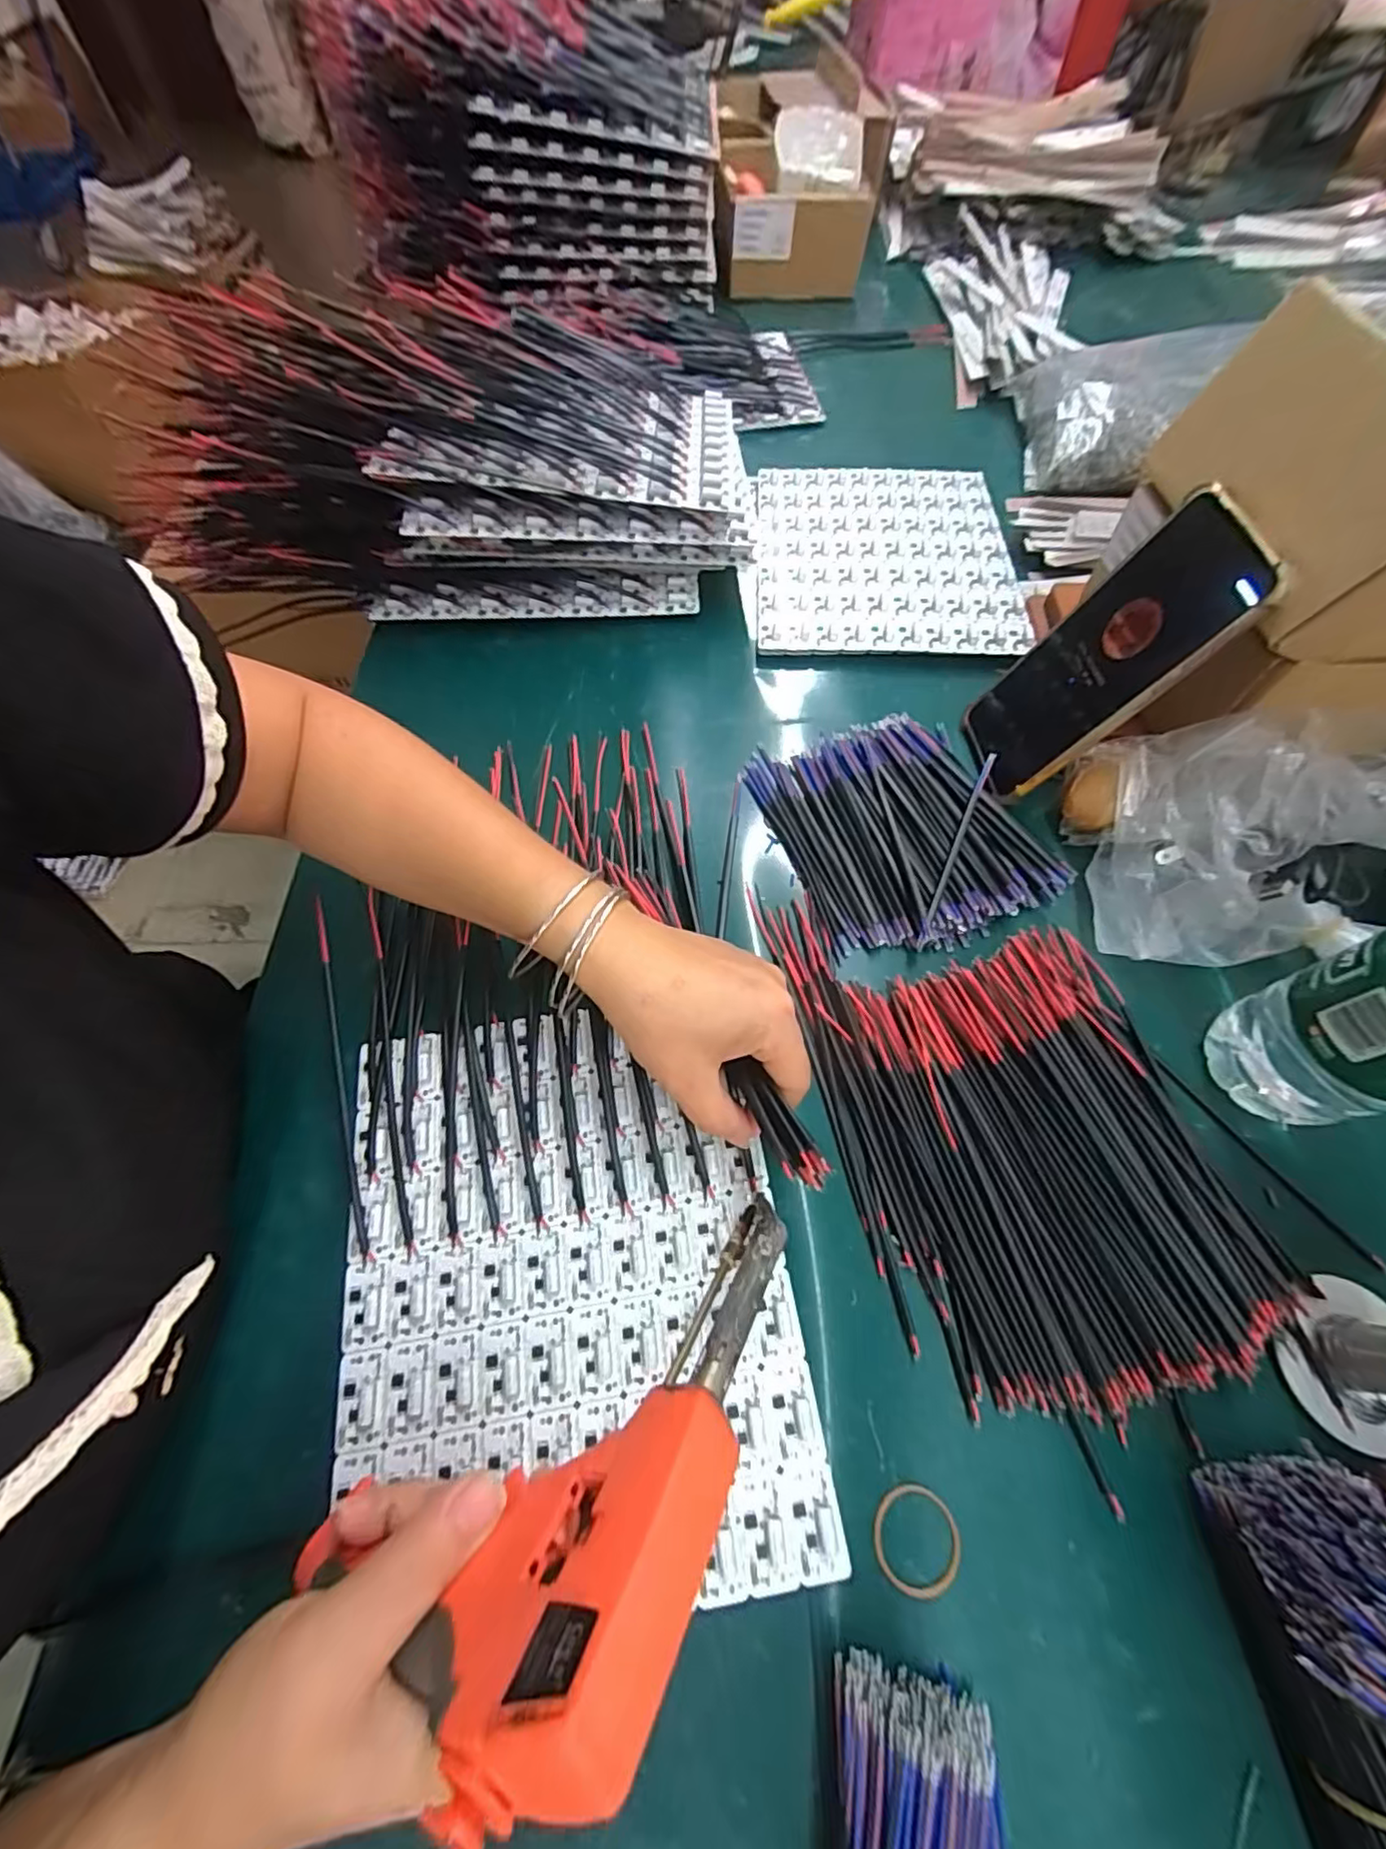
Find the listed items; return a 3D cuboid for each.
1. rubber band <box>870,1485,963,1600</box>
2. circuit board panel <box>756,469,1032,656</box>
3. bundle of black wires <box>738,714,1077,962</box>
[{"bbox_3d":[0.087,0.240,0.251,0.034,0.004,0.033,-1,63,1],"label":"rubber band"},{"bbox_3d":[0.153,-0.302,0.522,0.195,0.008,0.233,2,63,2],"label":"circuit board panel"},{"bbox_3d":[0.128,-0.064,0.395,0.143,0.013,0.158,-20,65,-8],"label":"bundle of black wires"}]

